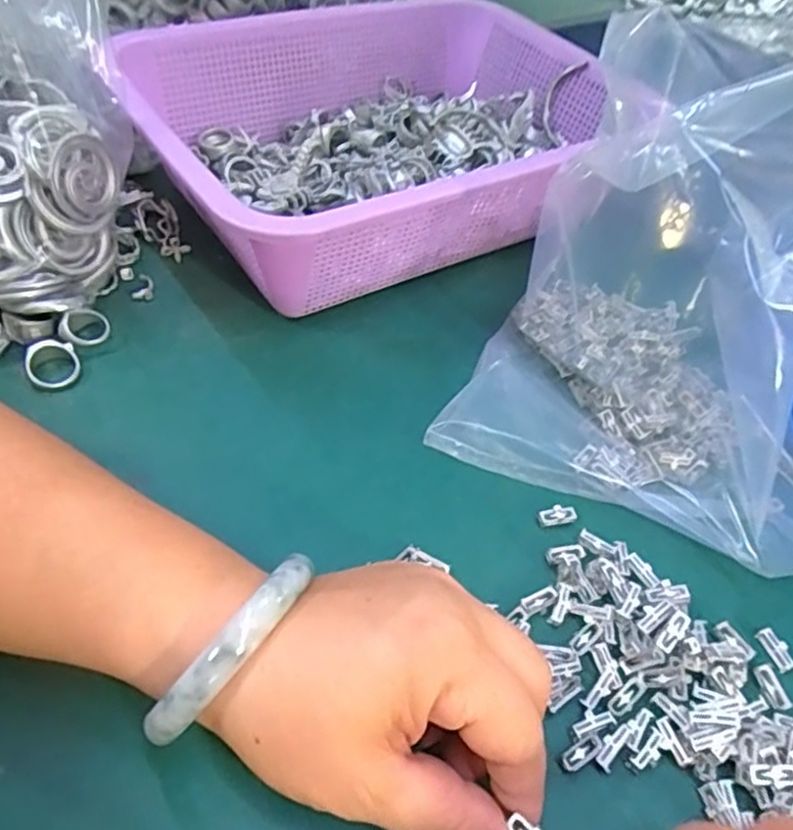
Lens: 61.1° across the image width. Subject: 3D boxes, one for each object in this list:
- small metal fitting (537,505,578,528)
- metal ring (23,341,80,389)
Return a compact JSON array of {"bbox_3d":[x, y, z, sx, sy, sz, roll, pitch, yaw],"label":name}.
[{"bbox_3d":[0.072,0.045,0.299,0.017,0.006,0.008,-9,52,-14],"label":"small metal fitting"},{"bbox_3d":[-0.165,-0.024,0.322,0.025,0.008,0.025,11,64,-24],"label":"metal ring"}]

